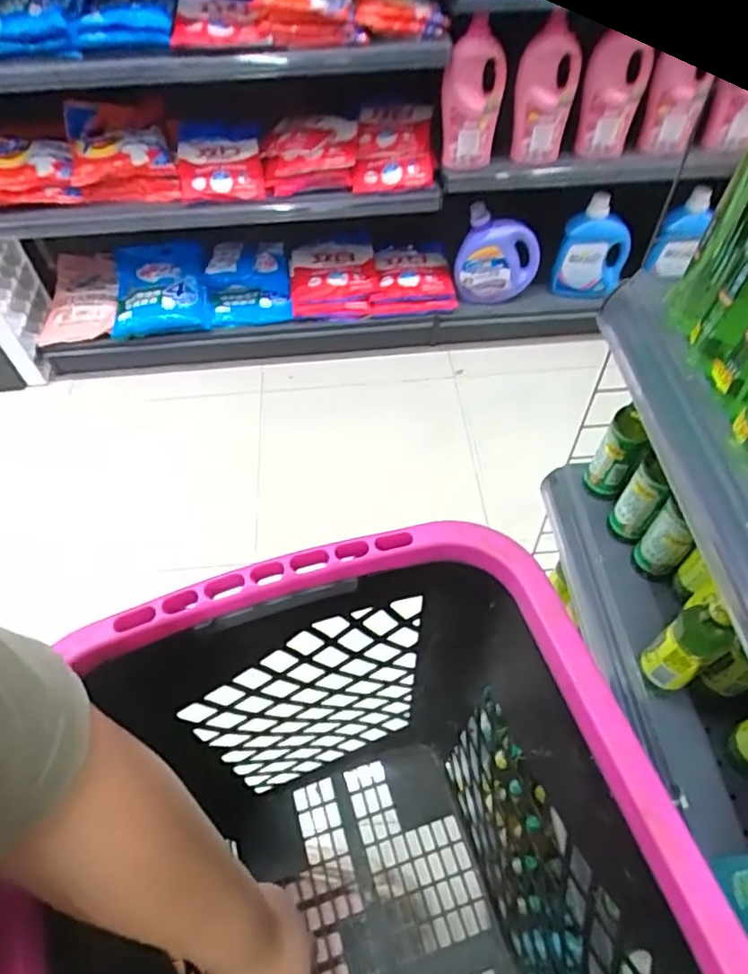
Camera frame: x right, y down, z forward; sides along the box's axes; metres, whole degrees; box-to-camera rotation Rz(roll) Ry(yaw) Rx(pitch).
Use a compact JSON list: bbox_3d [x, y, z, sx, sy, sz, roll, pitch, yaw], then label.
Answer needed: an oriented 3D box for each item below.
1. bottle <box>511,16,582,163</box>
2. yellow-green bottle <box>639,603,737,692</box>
[{"bbox_3d":[0.411,-0.971,1.505,0.148,0.296,0.068,-2,45,-5],"label":"bottle"},{"bbox_3d":[0.243,0.120,0.468,0.036,0.112,0.040,-23,57,-14],"label":"yellow-green bottle"}]

